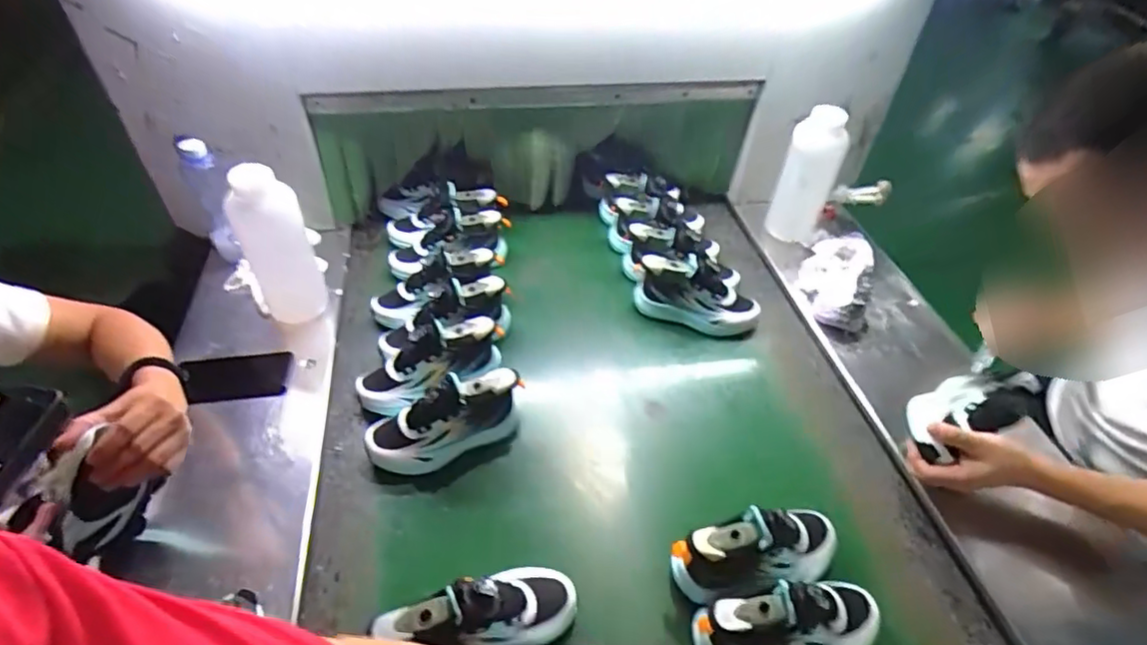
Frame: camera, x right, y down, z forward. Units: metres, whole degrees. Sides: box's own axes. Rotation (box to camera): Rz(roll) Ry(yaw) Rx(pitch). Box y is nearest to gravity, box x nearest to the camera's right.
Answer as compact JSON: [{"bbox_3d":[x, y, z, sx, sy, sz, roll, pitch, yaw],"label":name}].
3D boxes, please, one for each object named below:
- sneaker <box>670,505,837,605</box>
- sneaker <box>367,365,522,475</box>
[{"bbox_3d":[0.222,0.270,0.693,0.212,0.107,0.083,-12,46,-16],"label":"sneaker"},{"bbox_3d":[-0.173,0.130,0.798,0.214,0.115,0.079,-10,46,-15],"label":"sneaker"}]

